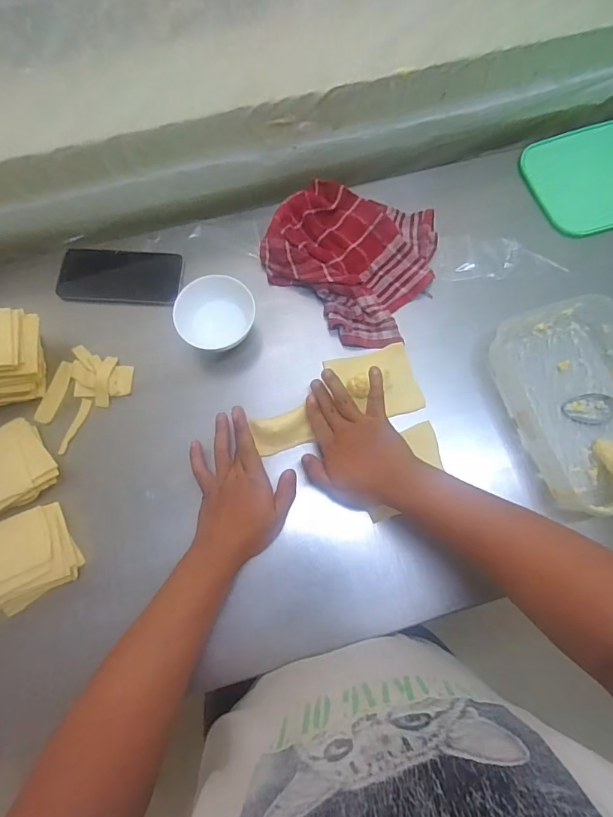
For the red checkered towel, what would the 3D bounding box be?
[{"bbox_3d":[0.055,-0.208,0.592,0.223,0.032,0.209,23,76,5],"label":"red checkered towel"}]

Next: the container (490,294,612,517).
[{"bbox_3d":[0.349,-0.014,0.534,0.182,0.046,0.247,-18,76,-6],"label":"container"}]

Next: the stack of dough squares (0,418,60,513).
[{"bbox_3d":[-0.363,0.075,0.504,0.113,0.037,0.100,-31,78,-9],"label":"stack of dough squares"}]

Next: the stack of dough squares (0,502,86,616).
[{"bbox_3d":[-0.317,0.170,0.478,0.107,0.047,0.089,-25,77,-7],"label":"stack of dough squares"}]

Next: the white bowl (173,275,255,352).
[{"bbox_3d":[-0.115,-0.119,0.557,0.095,0.052,0.094,0,75,-1],"label":"white bowl"}]

